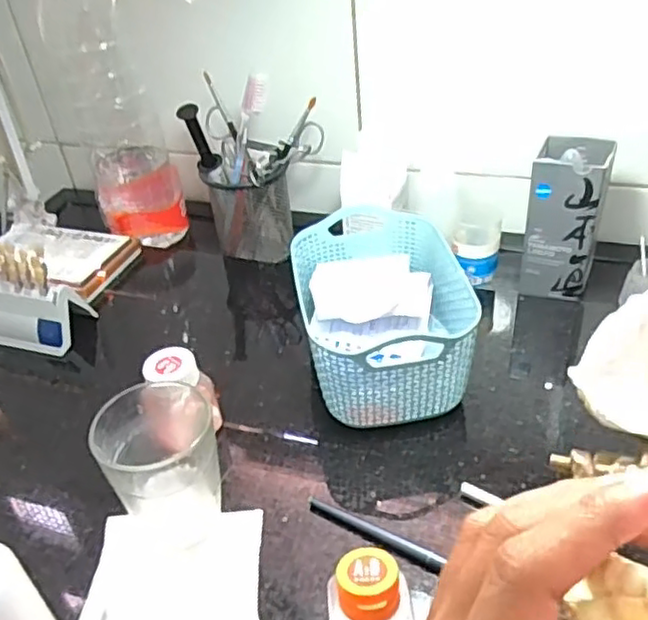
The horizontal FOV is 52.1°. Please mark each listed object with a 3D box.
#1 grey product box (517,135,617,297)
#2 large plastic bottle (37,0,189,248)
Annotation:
[{"bbox_3d":[0.207,-0.082,0.569,0.056,0.113,0.054,12,42,21],"label":"grey product box"},{"bbox_3d":[-0.215,-0.209,0.668,0.093,0.296,0.079,-16,40,-12],"label":"large plastic bottle"}]

